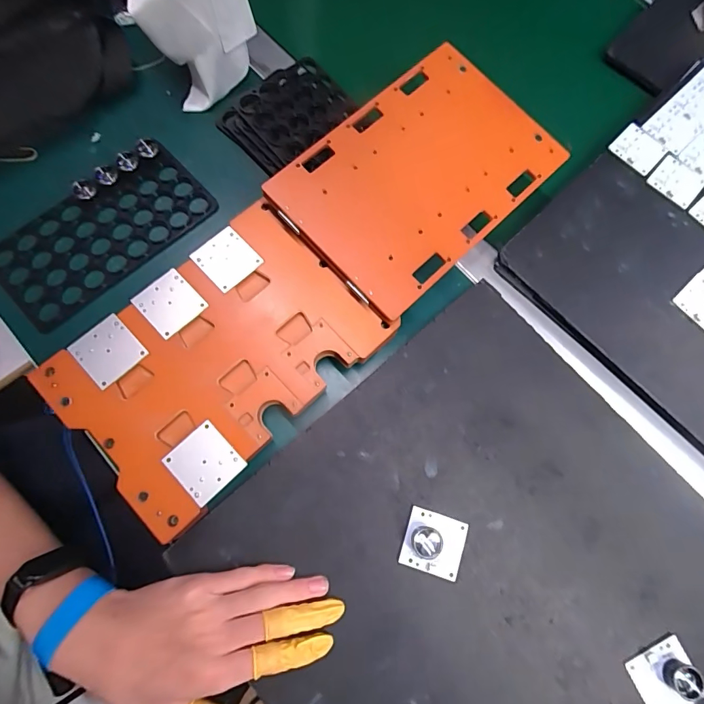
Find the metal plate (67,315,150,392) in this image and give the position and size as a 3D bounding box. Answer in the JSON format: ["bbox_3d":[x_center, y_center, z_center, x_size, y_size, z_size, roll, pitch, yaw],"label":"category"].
[{"bbox_3d":[-0.194,-0.001,0.326,0.044,0.004,0.045,-42,81,-13],"label":"metal plate"}]

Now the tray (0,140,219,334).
[{"bbox_3d":[-0.232,-0.113,0.384,0.194,0.011,0.098,-41,81,-10],"label":"tray"}]

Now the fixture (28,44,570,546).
[{"bbox_3d":[-0.028,-0.071,0.356,0.448,0.050,0.161,-43,82,-10],"label":"fixture"}]

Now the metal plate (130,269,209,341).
[{"bbox_3d":[-0.151,-0.040,0.340,0.044,0.004,0.046,-42,86,-14],"label":"metal plate"}]

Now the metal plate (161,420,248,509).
[{"bbox_3d":[-0.111,0.083,0.308,0.044,0.004,0.047,-43,81,-10],"label":"metal plate"}]

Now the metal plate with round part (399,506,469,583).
[{"bbox_3d":[0.066,0.152,0.323,0.047,0.012,0.045,18,77,3],"label":"metal plate with round part"}]

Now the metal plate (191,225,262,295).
[{"bbox_3d":[-0.107,-0.079,0.352,0.044,0.005,0.045,-43,81,-10],"label":"metal plate"}]

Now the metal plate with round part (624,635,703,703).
[{"bbox_3d":[0.239,0.248,0.308,0.047,0.015,0.044,-23,78,-7],"label":"metal plate with round part"}]

